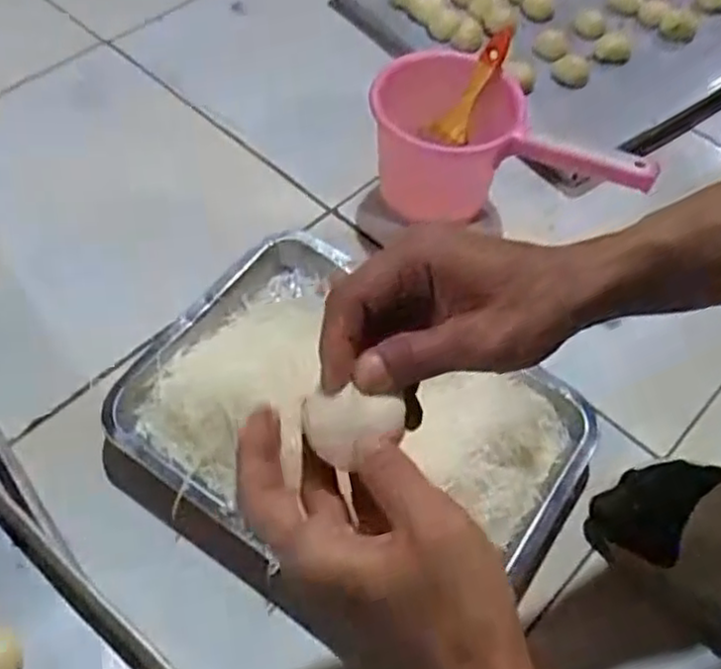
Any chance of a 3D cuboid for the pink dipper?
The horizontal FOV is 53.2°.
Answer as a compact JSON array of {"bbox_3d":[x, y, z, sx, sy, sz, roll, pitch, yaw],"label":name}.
[{"bbox_3d":[0.135,-0.176,0.687,0.244,0.121,0.114,14,57,7],"label":"pink dipper"}]

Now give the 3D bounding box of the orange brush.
[{"bbox_3d":[0.111,-0.238,0.694,0.023,0.119,0.031,37,18,20],"label":"orange brush"}]

